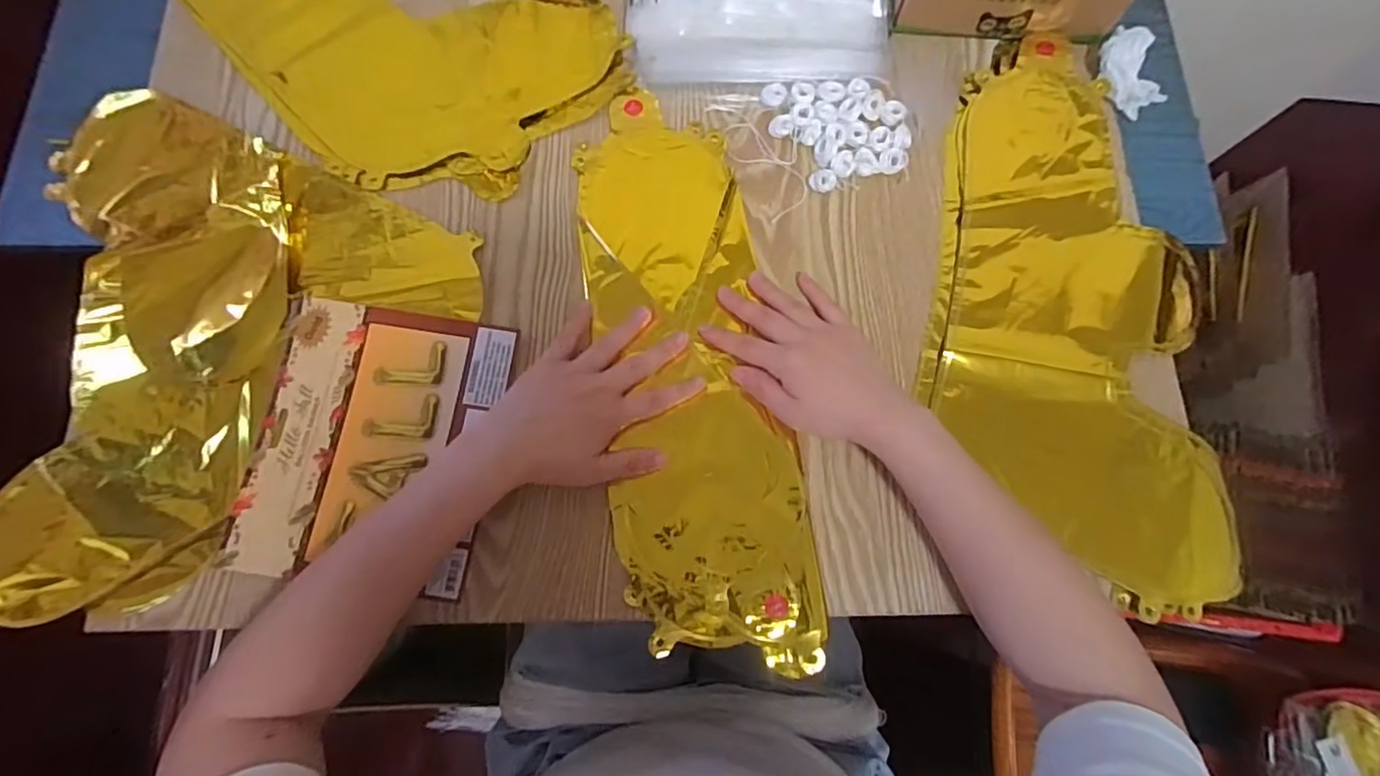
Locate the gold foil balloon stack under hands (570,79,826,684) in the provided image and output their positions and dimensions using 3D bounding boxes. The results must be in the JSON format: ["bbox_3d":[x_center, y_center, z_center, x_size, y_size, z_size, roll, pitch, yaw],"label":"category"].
[{"bbox_3d":[-0.002,-0.022,0.443,0.130,0.011,0.428,-9,76,-4],"label":"gold foil balloon stack under hands"}]

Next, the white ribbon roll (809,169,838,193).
[{"bbox_3d":[0.104,-0.161,0.473,0.021,0.011,0.017,10,75,1],"label":"white ribbon roll"}]

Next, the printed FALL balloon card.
[{"bbox_3d":[-0.218,0.037,0.417,0.159,0.012,0.186,8,75,0],"label":"printed FALL balloon card"}]

